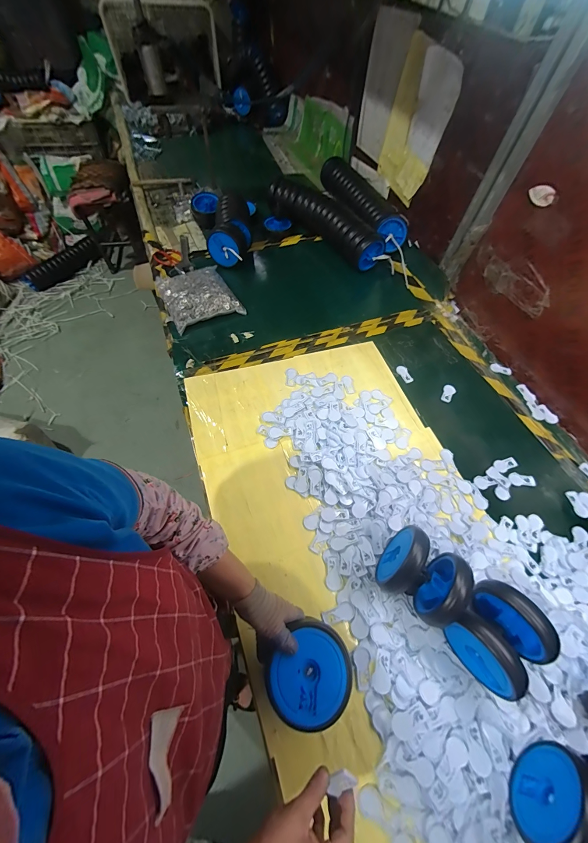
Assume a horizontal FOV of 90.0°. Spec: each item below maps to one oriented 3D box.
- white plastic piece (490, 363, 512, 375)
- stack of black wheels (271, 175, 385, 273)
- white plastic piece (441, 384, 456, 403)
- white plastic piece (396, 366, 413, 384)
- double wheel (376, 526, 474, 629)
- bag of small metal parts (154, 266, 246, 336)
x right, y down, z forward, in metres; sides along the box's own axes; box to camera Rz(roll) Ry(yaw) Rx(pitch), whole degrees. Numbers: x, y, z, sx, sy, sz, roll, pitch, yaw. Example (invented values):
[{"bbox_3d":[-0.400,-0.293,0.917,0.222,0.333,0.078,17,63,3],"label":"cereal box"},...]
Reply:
[{"bbox_3d":[0.670,-0.169,0.951,0.064,0.010,0.031,27,62,11],"label":"white plastic piece"},{"bbox_3d":[0.117,-0.805,1.195,0.571,0.133,0.123,41,65,18],"label":"stack of black wheels"},{"bbox_3d":[0.465,-0.086,0.889,0.035,0.007,0.063,34,64,15],"label":"white plastic piece"},{"bbox_3d":[0.345,-0.148,0.915,0.033,0.008,0.062,-22,64,-16],"label":"white plastic piece"},{"bbox_3d":[0.239,0.292,0.561,0.125,0.136,0.126,31,63,13],"label":"double wheel"},{"bbox_3d":[-0.332,-0.443,1.010,0.231,0.059,0.264,-25,65,-17],"label":"bag of small metal parts"}]

